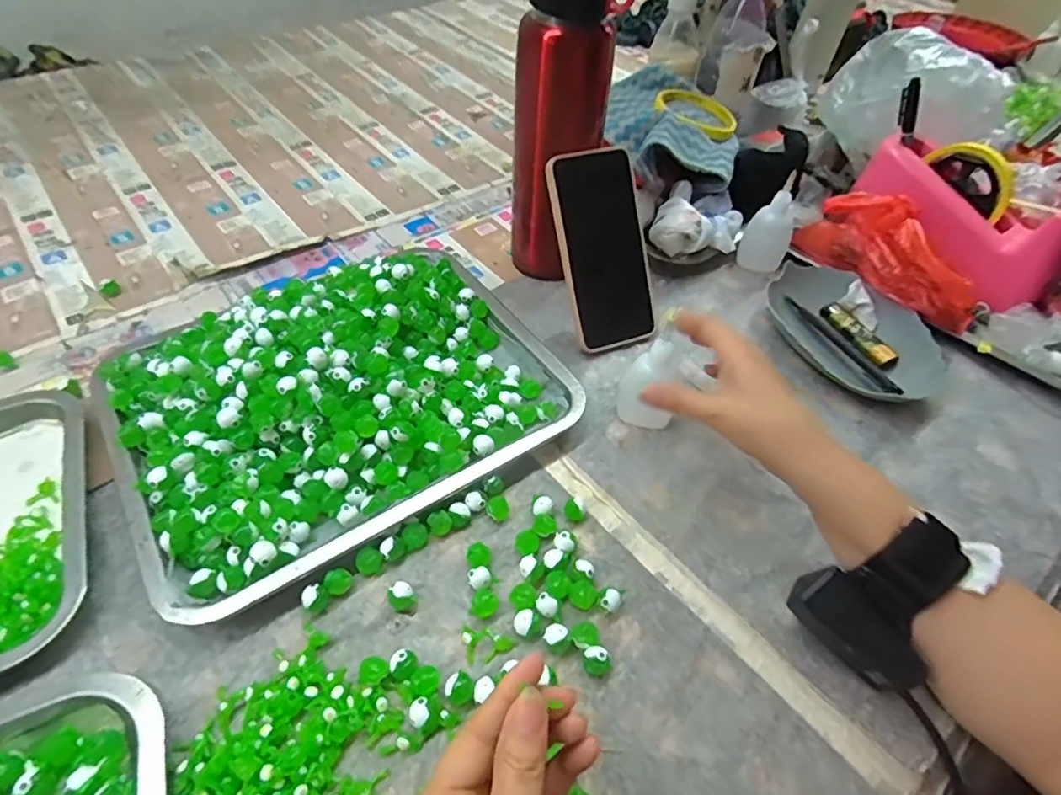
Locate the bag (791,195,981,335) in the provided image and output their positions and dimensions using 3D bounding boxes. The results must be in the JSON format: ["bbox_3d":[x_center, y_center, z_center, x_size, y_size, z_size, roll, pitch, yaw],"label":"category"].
[{"bbox_3d":[0.332,-0.132,0.526,0.046,0.075,0.164,-21,55,-21],"label":"bag"}]

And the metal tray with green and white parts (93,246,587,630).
[{"bbox_3d":[-0.141,-0.008,0.426,0.306,0.057,0.238,-27,57,-24],"label":"metal tray with green and white parts"}]

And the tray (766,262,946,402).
[{"bbox_3d":[0.284,-0.064,0.507,0.107,0.026,0.161,-27,57,-24],"label":"tray"}]

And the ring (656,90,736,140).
[{"bbox_3d":[0.188,-0.324,0.638,0.092,0.015,0.083,17,51,10],"label":"ring"}]

